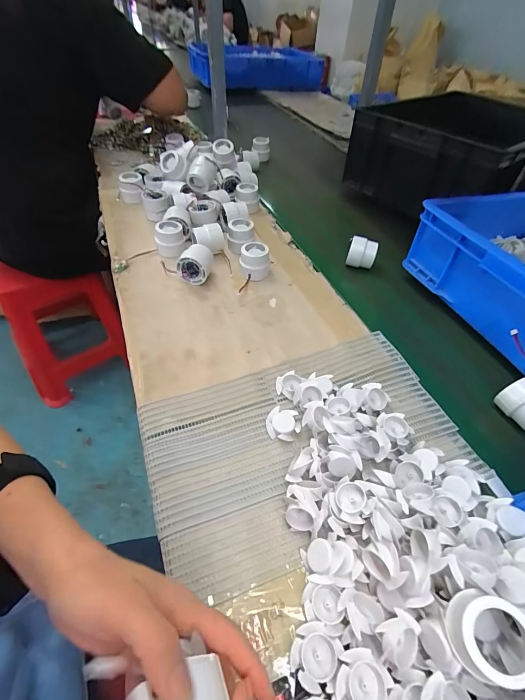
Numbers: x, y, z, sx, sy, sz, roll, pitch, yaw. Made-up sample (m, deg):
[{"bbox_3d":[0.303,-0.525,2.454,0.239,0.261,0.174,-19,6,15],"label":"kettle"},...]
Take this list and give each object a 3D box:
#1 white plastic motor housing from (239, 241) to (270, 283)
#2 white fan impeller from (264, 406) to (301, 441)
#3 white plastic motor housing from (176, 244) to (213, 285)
[{"bbox_3d":[-0.014,-0.157,0.602,0.049,0.048,0.047,3,46,-4],"label":"white plastic motor housing"},{"bbox_3d":[0.024,0.088,0.403,0.039,0.015,0.038,6,46,-1],"label":"white fan impeller"},{"bbox_3d":[-0.118,-0.150,0.591,0.052,0.052,0.060,4,46,-3],"label":"white plastic motor housing"}]

